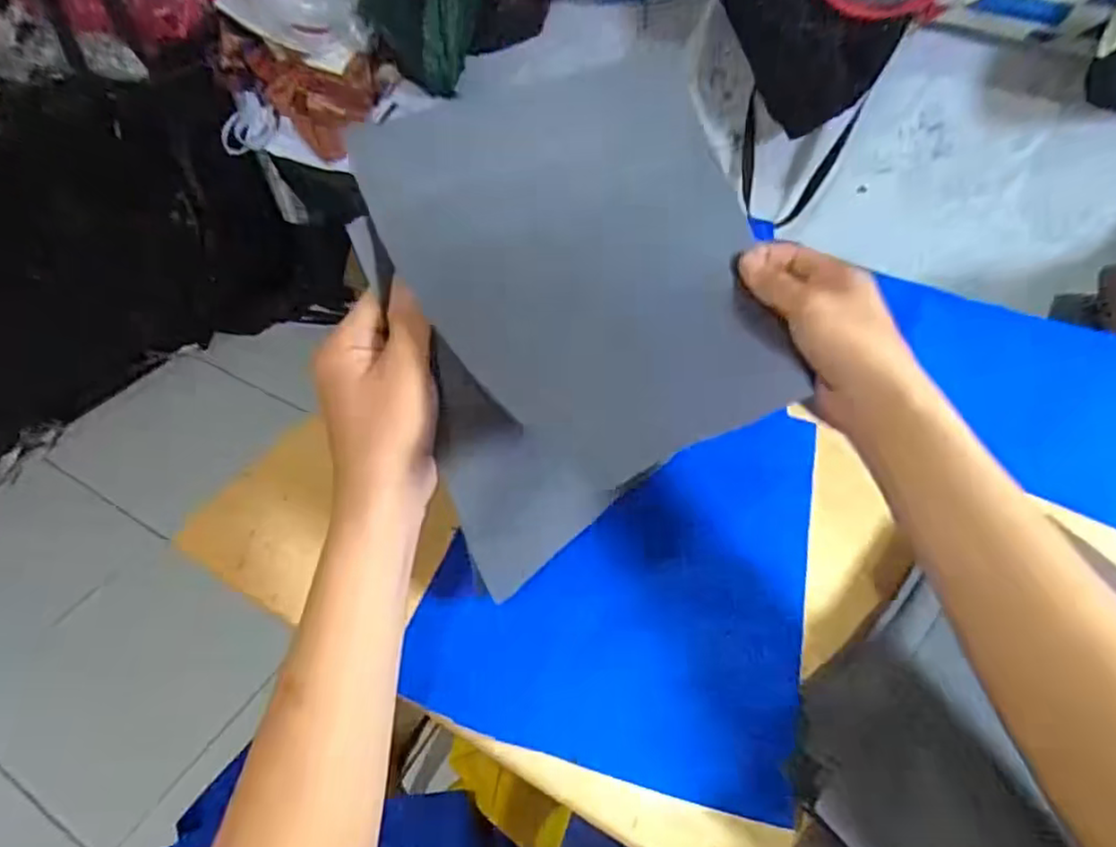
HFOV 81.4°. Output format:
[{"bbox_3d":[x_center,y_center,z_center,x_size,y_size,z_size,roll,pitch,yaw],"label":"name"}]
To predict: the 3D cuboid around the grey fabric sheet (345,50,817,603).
[{"bbox_3d":[0.017,-0.066,0.365,0.225,0.238,0.034,-29,22,-16],"label":"grey fabric sheet"}]

